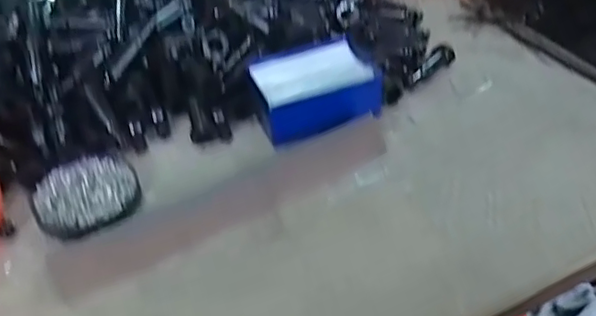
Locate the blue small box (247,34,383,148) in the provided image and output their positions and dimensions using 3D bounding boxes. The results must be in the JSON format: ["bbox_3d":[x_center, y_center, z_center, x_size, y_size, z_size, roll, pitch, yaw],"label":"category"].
[{"bbox_3d":[0.015,-0.064,0.556,0.111,0.037,0.092,-15,43,-12],"label":"blue small box"}]

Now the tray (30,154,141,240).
[{"bbox_3d":[-0.172,0.029,0.493,0.081,0.010,0.079,-24,45,-21],"label":"tray"}]

